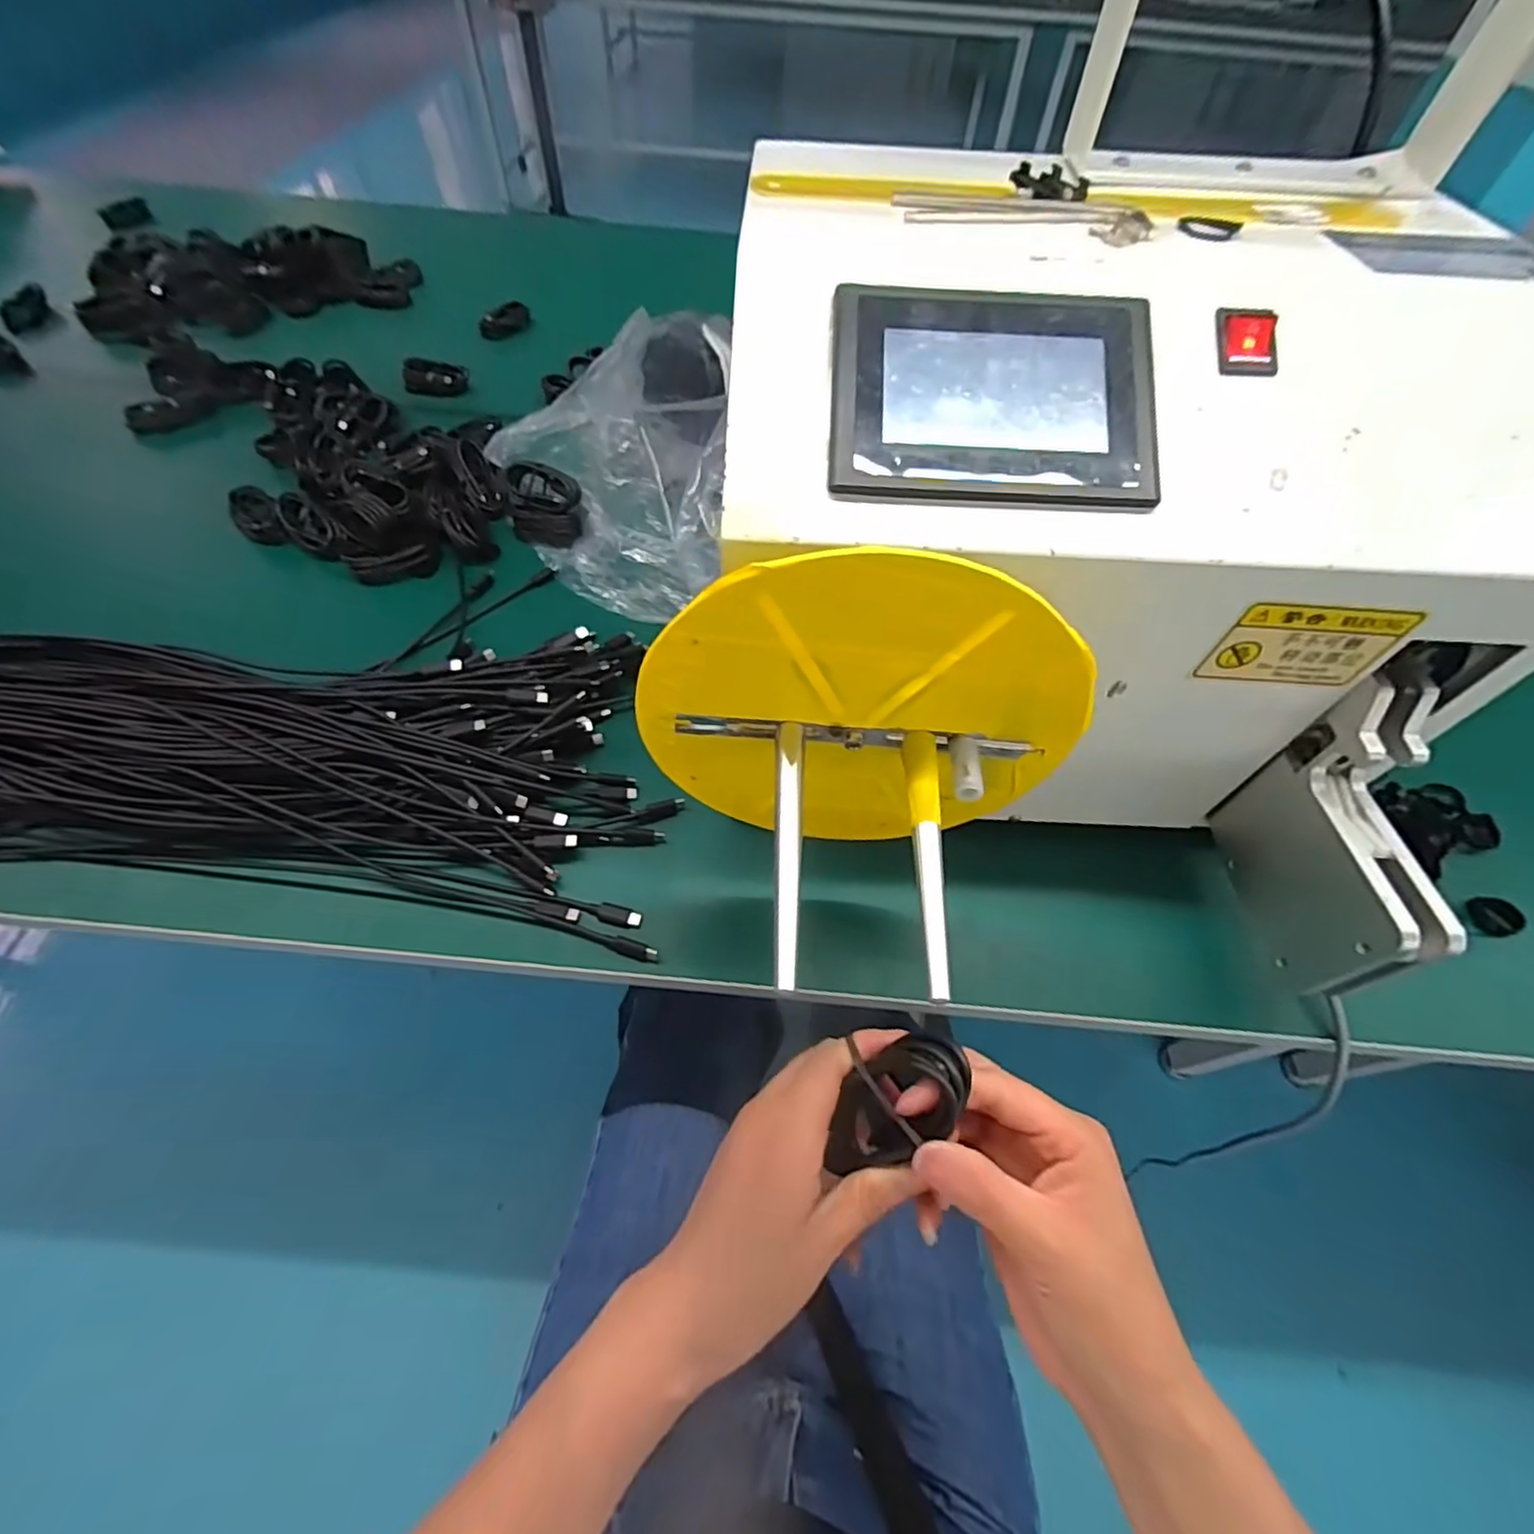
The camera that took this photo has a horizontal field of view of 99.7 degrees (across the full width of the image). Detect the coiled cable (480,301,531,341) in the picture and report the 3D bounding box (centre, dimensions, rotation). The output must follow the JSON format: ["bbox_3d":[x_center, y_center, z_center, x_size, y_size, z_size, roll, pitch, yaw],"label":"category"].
[{"bbox_3d":[-0.347,-0.596,0.860,0.036,0.024,0.083,19,57,10],"label":"coiled cable"}]

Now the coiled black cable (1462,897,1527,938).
[{"bbox_3d":[0.496,0.101,0.442,0.027,0.017,0.027,-14,58,-13],"label":"coiled black cable"}]

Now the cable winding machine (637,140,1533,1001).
[{"bbox_3d":[0.161,-0.088,0.346,0.416,0.253,0.391,4,56,-1],"label":"cable winding machine"}]

